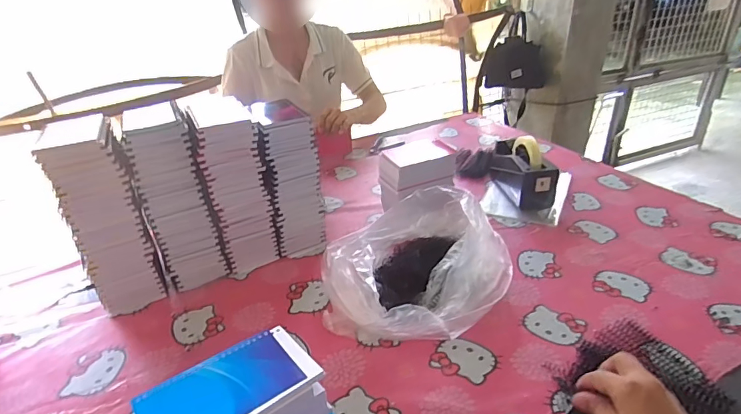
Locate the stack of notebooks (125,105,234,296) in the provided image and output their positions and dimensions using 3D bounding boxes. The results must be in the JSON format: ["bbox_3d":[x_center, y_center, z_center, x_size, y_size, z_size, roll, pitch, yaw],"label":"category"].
[{"bbox_3d":[-0.333,-0.023,0.764,0.100,0.292,0.131,-16,32,-23],"label":"stack of notebooks"}]

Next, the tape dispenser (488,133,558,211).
[{"bbox_3d":[0.339,-0.085,0.996,0.081,0.126,0.200,-6,29,-5],"label":"tape dispenser"}]

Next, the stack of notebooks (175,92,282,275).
[{"bbox_3d":[-0.243,-0.042,0.791,0.095,0.280,0.137,-16,32,-23],"label":"stack of notebooks"}]

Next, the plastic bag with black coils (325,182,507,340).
[{"bbox_3d":[0.073,0.083,0.719,0.275,0.134,0.271,7,31,16],"label":"plastic bag with black coils"}]

